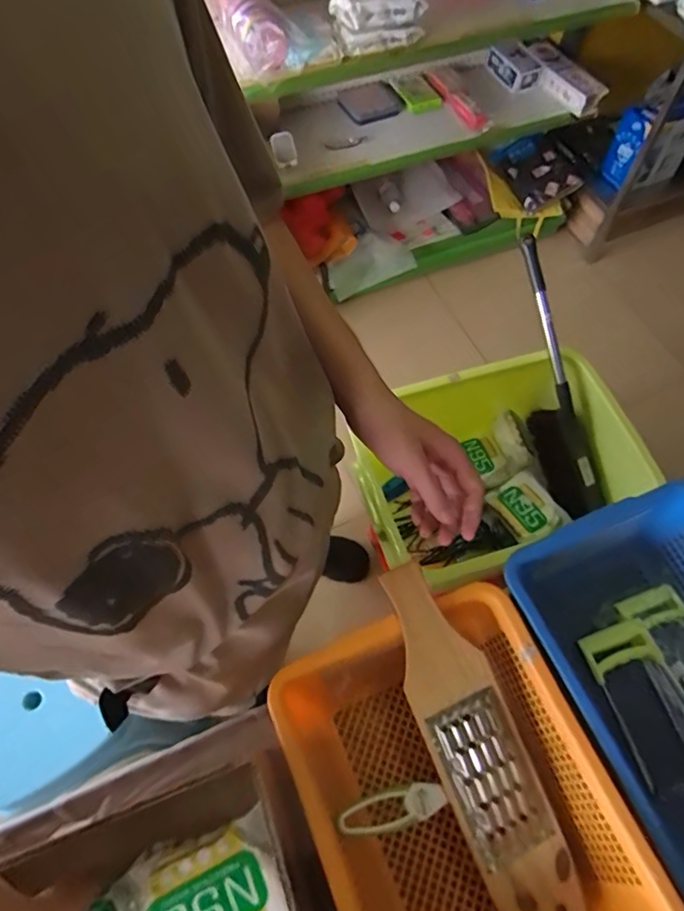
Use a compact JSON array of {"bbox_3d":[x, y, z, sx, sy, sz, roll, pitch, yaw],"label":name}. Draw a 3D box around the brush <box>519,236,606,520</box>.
[{"bbox_3d":[0.412,-0.138,1.105,0.053,0.130,0.561,-16,92,-34],"label":"brush"}]

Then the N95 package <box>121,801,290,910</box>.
[{"bbox_3d":[-0.124,0.425,0.515,0.134,0.036,0.122,-20,64,-11],"label":"N95 package"}]

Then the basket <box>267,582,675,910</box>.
[{"bbox_3d":[0.115,0.369,0.580,0.276,0.148,0.370,-21,64,-11],"label":"basket"}]

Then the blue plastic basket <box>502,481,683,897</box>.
[{"bbox_3d":[0.384,0.254,0.642,0.296,0.131,0.378,-19,64,-10],"label":"blue plastic basket"}]

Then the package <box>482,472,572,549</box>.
[{"bbox_3d":[0.378,0.104,1.124,0.117,0.035,0.136,-24,65,-13],"label":"package"}]

